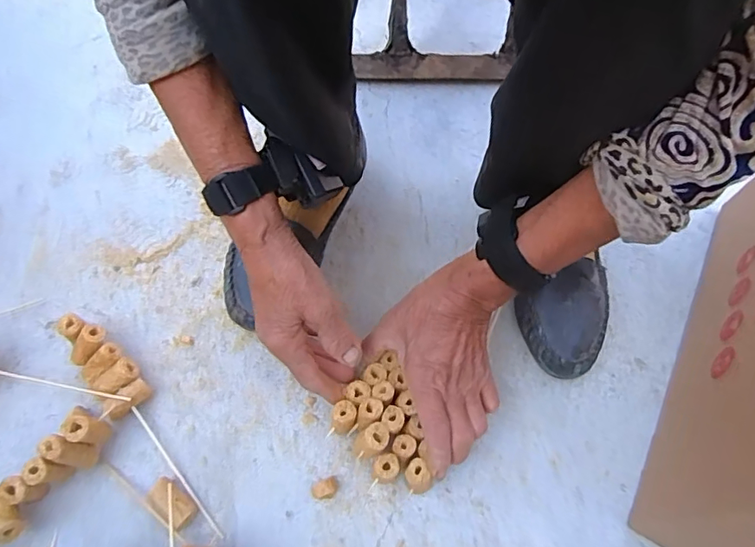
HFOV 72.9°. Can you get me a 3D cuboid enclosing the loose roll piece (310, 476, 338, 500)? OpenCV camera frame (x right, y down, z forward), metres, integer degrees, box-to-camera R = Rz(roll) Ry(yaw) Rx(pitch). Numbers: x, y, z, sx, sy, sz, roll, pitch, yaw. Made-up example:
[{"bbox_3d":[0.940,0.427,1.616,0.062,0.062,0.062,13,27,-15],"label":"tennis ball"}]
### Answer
[{"bbox_3d":[-0.042,0.172,0.408,0.021,0.016,0.016,-15,64,-12],"label":"loose roll piece"}]

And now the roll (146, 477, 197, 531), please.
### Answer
[{"bbox_3d":[-0.158,0.176,0.392,0.037,0.023,0.022,35,65,14],"label":"roll"}]

